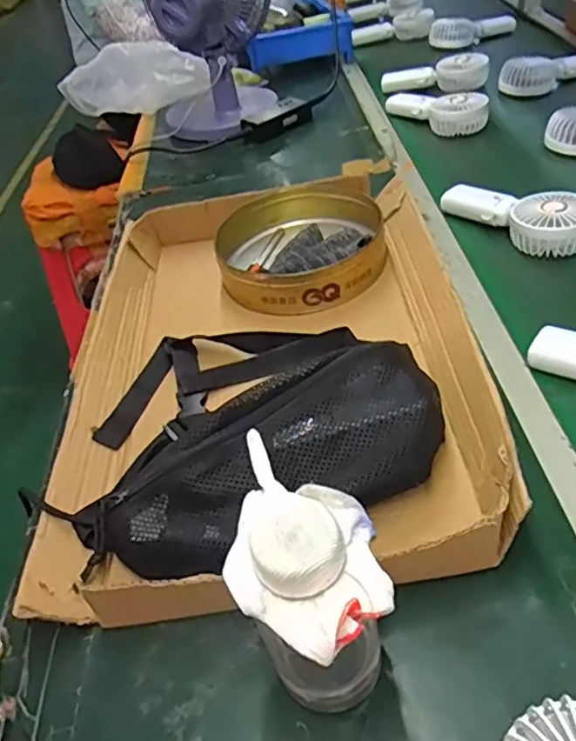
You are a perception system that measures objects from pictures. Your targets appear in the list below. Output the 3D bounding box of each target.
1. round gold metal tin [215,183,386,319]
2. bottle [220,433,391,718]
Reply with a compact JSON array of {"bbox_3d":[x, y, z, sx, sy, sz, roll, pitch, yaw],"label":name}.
[{"bbox_3d":[0.017,-0.147,0.689,0.192,0.049,0.190,0,45,0],"label":"round gold metal tin"},{"bbox_3d":[0.014,0.124,0.316,0.074,0.158,0.086,-14,43,-2],"label":"bottle"}]

